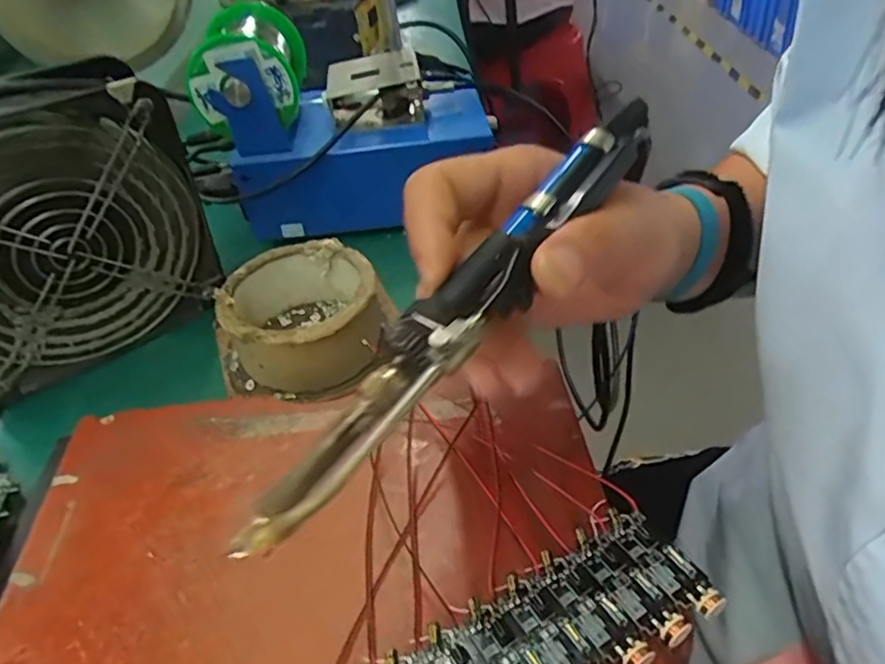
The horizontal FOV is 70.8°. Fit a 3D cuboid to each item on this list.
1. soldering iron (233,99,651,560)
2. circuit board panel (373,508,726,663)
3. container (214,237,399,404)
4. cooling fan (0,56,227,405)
[{"bbox_3d":[0.013,-0.015,0.196,0.026,0.016,0.202,30,64,27],"label":"soldering iron"},{"bbox_3d":[0.022,0.103,0.199,0.139,0.010,0.047,-22,50,-18],"label":"circuit board panel"},{"bbox_3d":[-0.083,-0.006,0.358,0.091,0.050,0.088,-5,42,4],"label":"container"},{"bbox_3d":[-0.212,-0.056,0.343,0.153,0.148,0.061,-26,46,-23],"label":"cooling fan"}]

